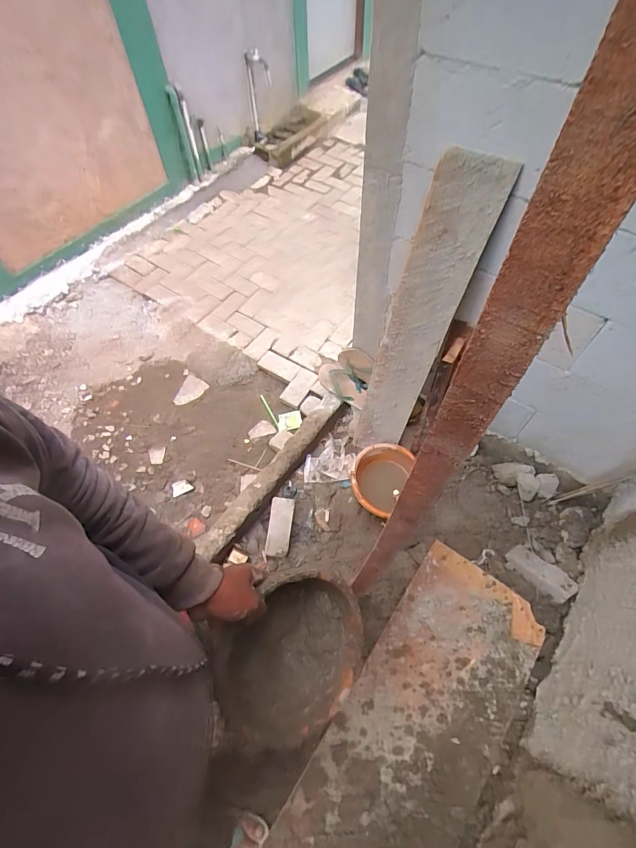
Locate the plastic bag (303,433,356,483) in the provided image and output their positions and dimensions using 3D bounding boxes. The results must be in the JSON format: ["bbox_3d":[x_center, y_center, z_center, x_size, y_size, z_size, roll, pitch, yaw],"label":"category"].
[{"bbox_3d":[0.045,0.131,1.597,0.188,0.035,0.212,1,59,2],"label":"plastic bag"}]

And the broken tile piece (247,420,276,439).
[{"bbox_3d":[-0.272,0.025,1.907,0.128,0.018,0.081,-16,62,-2],"label":"broken tile piece"}]

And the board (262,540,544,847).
[{"bbox_3d":[0.231,0.893,1.063,0.416,0.053,1.094,33,69,13],"label":"board"}]

